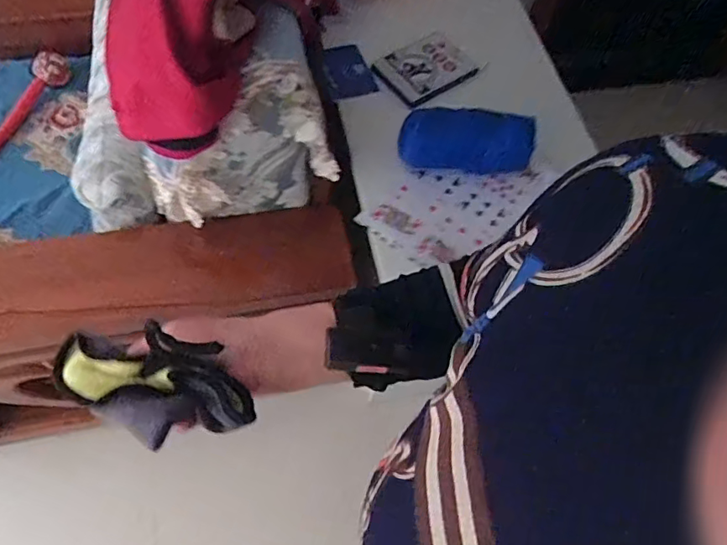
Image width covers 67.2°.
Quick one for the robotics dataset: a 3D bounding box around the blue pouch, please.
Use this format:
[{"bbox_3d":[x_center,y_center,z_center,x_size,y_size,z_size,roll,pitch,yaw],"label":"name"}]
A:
[{"bbox_3d":[0.175,-0.225,0.923,0.228,0.080,0.067,-4,61,-5],"label":"blue pouch"}]

